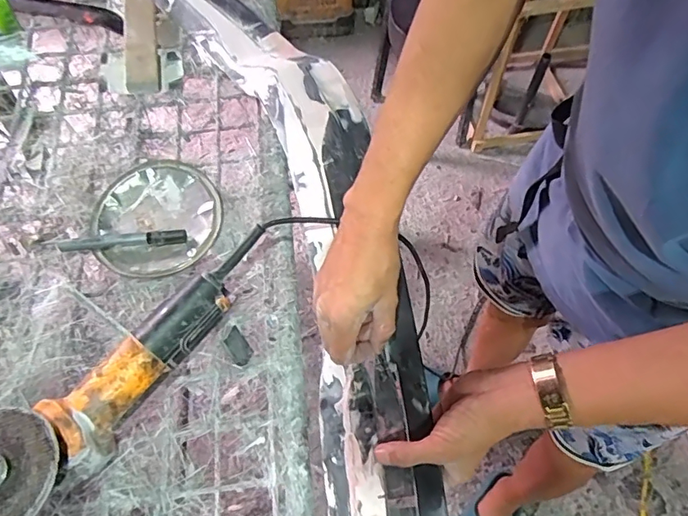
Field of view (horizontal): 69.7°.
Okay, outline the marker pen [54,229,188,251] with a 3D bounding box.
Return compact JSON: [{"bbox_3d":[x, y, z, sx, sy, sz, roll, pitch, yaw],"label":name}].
[{"bbox_3d":[-0.255,-0.019,0.575,0.141,0.020,0.015,-5,64,-2],"label":"marker pen"}]

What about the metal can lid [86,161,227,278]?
[{"bbox_3d":[-0.225,-0.048,0.592,0.151,0.018,0.146,-21,66,-9],"label":"metal can lid"}]

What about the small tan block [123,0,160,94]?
[{"bbox_3d":[-0.288,-0.311,0.703,0.039,0.033,0.180,-11,65,-5],"label":"small tan block"}]

